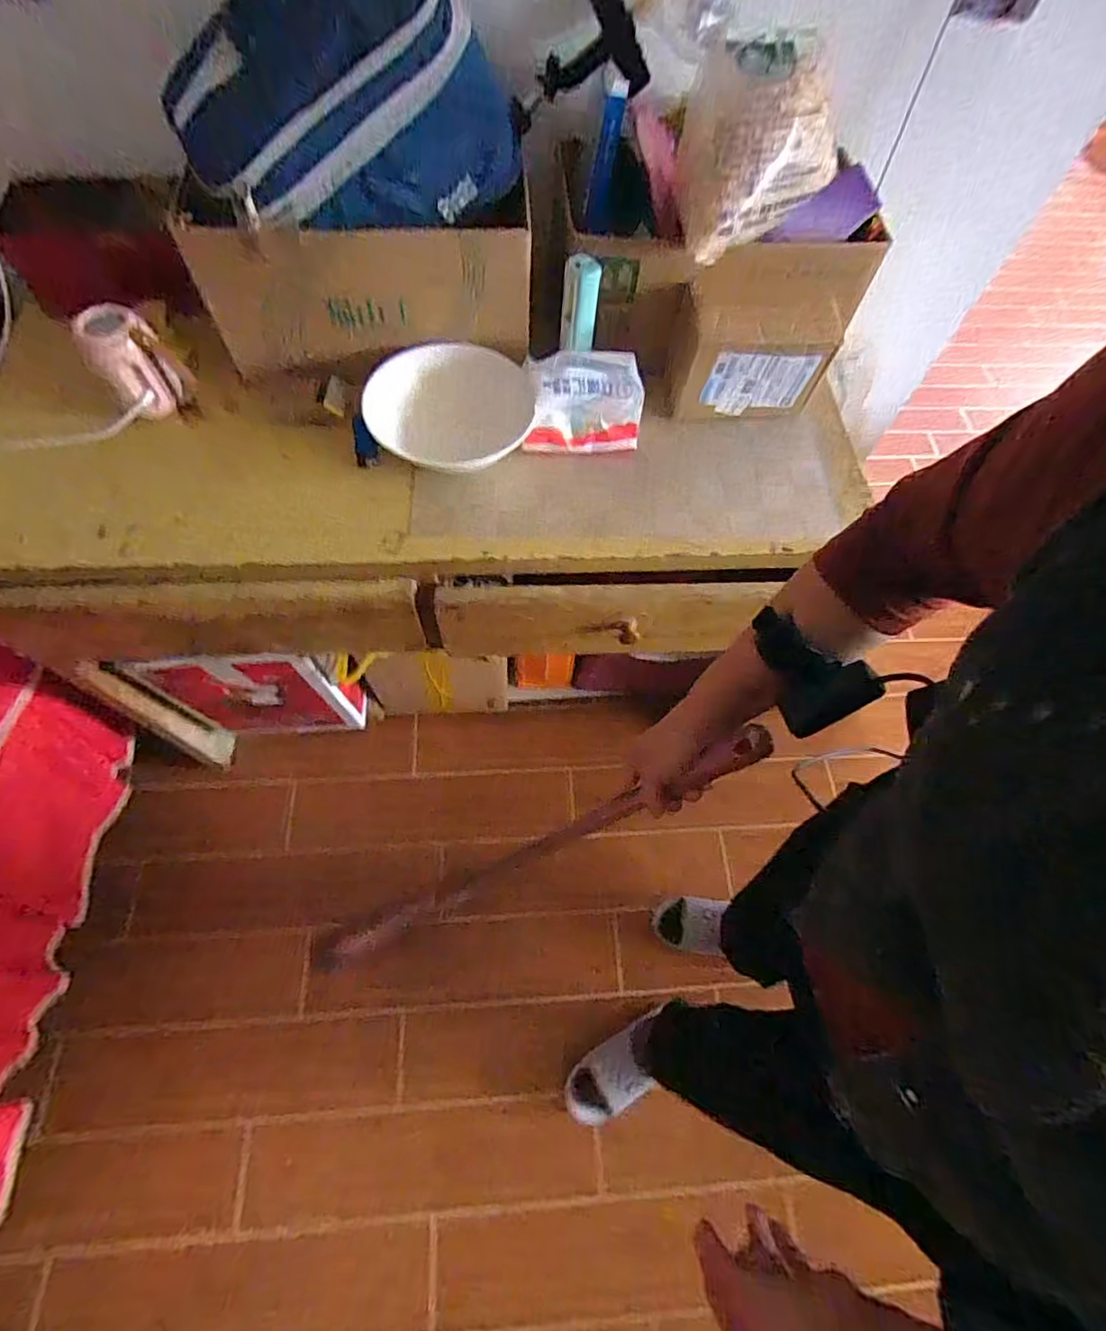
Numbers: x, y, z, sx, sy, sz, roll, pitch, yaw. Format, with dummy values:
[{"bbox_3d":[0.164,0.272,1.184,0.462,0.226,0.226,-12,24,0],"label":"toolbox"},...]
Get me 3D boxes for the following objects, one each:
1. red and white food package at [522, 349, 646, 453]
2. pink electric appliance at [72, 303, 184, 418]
[{"bbox_3d":[0.038,-0.324,0.723,0.146,0.072,0.092,-3,65,-5],"label":"red and white food package"},{"bbox_3d":[-0.491,-0.352,0.686,0.078,0.098,0.075,-37,72,-19],"label":"pink electric appliance"}]

